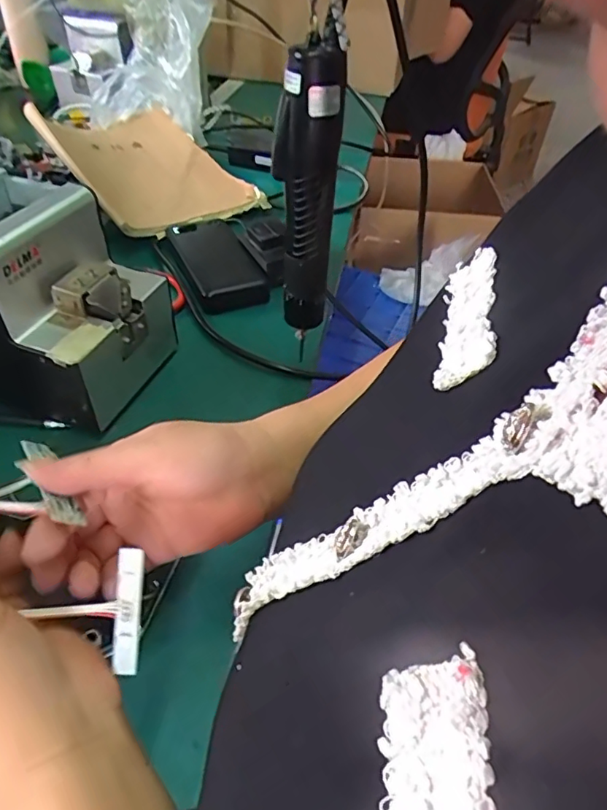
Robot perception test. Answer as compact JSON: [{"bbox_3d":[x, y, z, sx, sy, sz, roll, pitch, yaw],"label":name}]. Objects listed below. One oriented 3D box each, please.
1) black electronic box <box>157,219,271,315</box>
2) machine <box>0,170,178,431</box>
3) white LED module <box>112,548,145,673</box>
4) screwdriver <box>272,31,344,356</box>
[{"bbox_3d":[-0.103,-0.163,0.617,0.079,0.025,0.162,-19,48,-20],"label":"black electronic box"},{"bbox_3d":[-0.234,-0.087,0.450,0.204,0.135,0.141,16,45,13],"label":"machine"},{"bbox_3d":[-0.079,0.093,0.245,0.013,0.004,0.052,2,82,-4],"label":"white LED module"},{"bbox_3d":[0.000,-0.149,0.408,0.043,0.199,0.044,1,44,-1],"label":"screwdriver"}]

